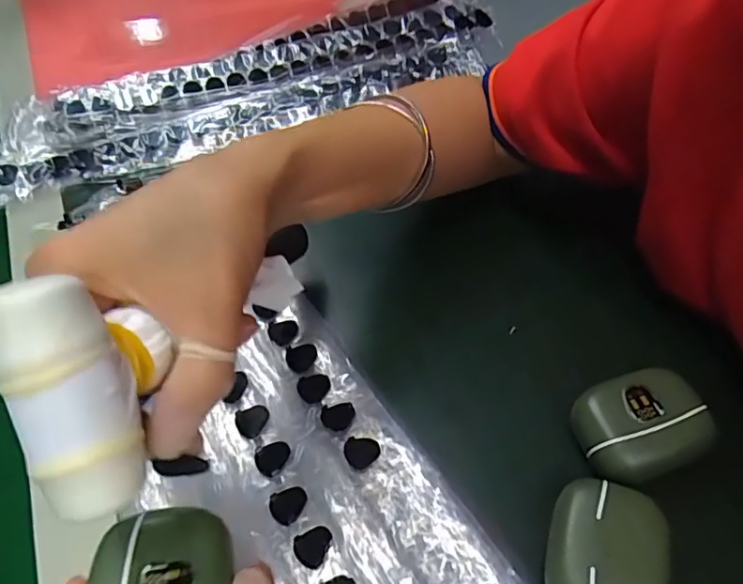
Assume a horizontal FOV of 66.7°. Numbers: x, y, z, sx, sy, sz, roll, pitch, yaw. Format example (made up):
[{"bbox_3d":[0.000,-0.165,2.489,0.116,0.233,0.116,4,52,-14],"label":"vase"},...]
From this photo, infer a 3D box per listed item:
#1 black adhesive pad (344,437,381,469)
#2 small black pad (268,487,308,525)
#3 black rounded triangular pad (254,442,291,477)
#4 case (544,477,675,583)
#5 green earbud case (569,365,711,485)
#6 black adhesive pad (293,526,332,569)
[{"bbox_3d":[-0.005,0.080,0.283,0.017,0.004,0.015,-5,54,3],"label":"black adhesive pad"},{"bbox_3d":[-0.040,0.102,0.270,0.018,0.004,0.016,-18,55,-7],"label":"small black pad"},{"bbox_3d":[-0.050,0.082,0.283,0.015,0.004,0.018,27,62,23],"label":"black rounded triangular pad"},{"bbox_3d":[0.098,0.111,0.236,0.045,0.028,0.057,8,56,12],"label":"case"},{"bbox_3d":[0.128,0.063,0.267,0.057,0.026,0.045,-22,58,3],"label":"green earbud case"},{"bbox_3d":[-0.028,0.115,0.257,0.016,0.004,0.018,15,57,16],"label":"black adhesive pad"}]

